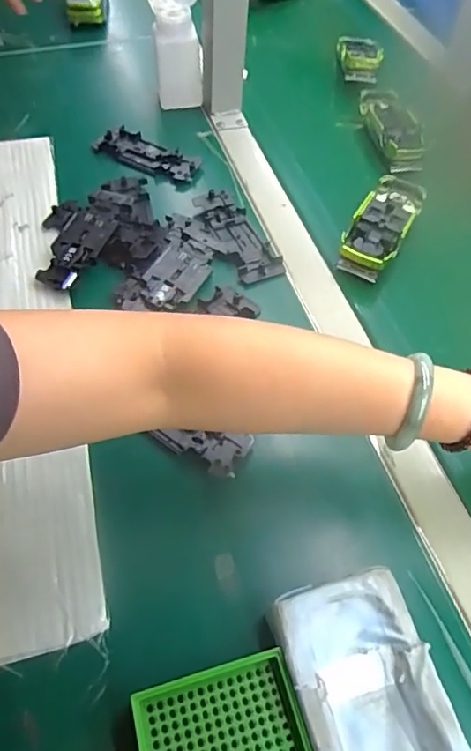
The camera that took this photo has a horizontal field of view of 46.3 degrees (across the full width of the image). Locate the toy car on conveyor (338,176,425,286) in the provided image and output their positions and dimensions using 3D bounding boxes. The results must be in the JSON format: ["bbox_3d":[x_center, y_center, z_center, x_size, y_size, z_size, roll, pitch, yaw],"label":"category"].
[{"bbox_3d":[0.151,-0.157,0.559,0.052,0.031,0.137,25,58,13],"label":"toy car on conveyor"}]

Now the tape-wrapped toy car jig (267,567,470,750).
[{"bbox_3d":[0.081,0.198,0.308,0.080,0.022,0.158,-14,58,-13],"label":"tape-wrapped toy car jig"}]

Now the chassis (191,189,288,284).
[{"bbox_3d":[0.000,-0.142,0.554,0.047,0.013,0.126,-25,61,-19],"label":"chassis"}]

